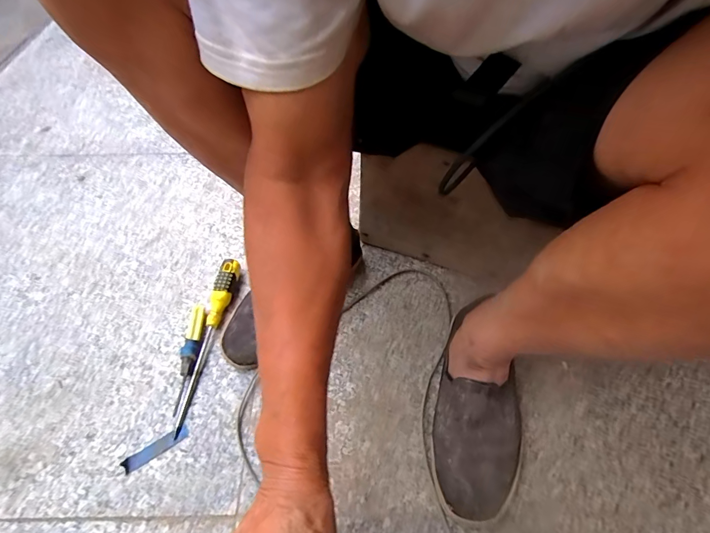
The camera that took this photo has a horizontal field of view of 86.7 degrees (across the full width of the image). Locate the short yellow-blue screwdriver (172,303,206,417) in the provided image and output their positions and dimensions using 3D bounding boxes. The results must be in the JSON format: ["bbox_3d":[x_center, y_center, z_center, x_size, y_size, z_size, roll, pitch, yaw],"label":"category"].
[{"bbox_3d":[-0.224,0.117,0.509,0.027,0.019,0.155,-2,54,-2],"label":"short yellow-blue screwdriver"}]

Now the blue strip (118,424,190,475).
[{"bbox_3d":[-0.236,0.215,0.446,0.073,0.006,0.017,-31,60,-21],"label":"blue strip"}]

